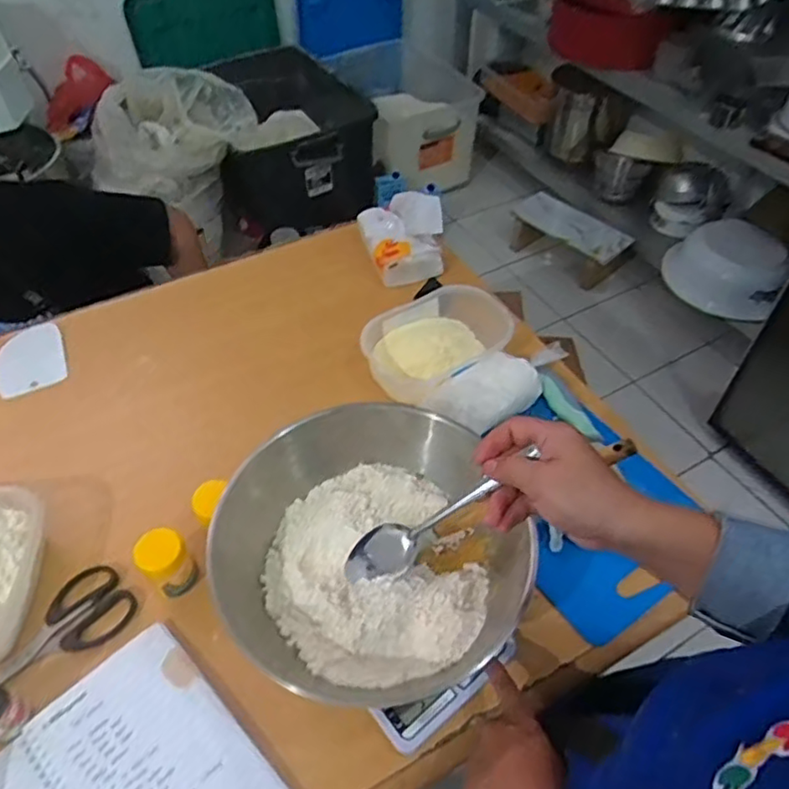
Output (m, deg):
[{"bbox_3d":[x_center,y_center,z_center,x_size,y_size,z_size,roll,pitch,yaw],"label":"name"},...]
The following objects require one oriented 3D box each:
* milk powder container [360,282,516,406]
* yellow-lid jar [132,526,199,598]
[{"bbox_3d":[0.054,-0.067,0.808,0.184,0.053,0.140,-37,59,-27],"label":"milk powder container"},{"bbox_3d":[-0.219,0.161,0.608,0.043,0.065,0.042,0,50,0],"label":"yellow-lid jar"}]

